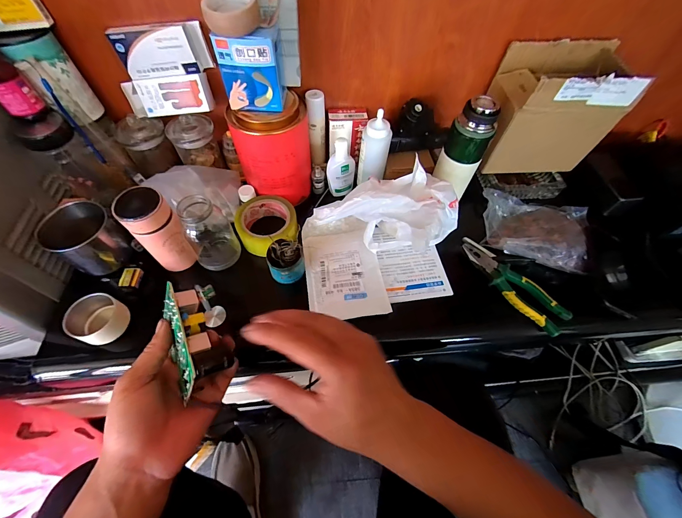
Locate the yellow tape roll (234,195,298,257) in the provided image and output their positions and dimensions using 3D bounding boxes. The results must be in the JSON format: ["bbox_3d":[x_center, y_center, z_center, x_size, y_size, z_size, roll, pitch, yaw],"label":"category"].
[{"bbox_3d":[-0.130,-0.055,0.525,0.104,0.052,0.117,-10,58,-8],"label":"yellow tape roll"}]

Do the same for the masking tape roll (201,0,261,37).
[{"bbox_3d":[-0.131,-0.298,0.353,0.062,0.032,0.062,1,57,-1],"label":"masking tape roll"}]

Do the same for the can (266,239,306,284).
[{"bbox_3d":[-0.089,0.001,0.475,0.056,0.057,0.052,1,57,-1],"label":"can"}]

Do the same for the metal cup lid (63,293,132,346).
[{"bbox_3d":[-0.356,0.090,0.432,0.066,0.054,0.063,1,57,-1],"label":"metal cup lid"}]

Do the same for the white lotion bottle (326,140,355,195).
[{"bbox_3d":[0.001,-0.169,0.557,0.053,0.108,0.026,-5,58,-5],"label":"white lotion bottle"}]

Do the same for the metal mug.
[{"bbox_3d":[-0.403,-0.034,0.473,0.084,0.100,0.080,-35,65,-21],"label":"metal mug"}]

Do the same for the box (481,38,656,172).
[{"bbox_3d":[0.379,-0.264,0.545,0.211,0.197,0.134,-10,58,-8],"label":"box"}]

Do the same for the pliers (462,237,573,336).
[{"bbox_3d":[0.284,0.041,0.500,0.050,0.024,0.198,-36,65,-21],"label":"pliers"}]

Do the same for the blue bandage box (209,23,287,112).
[{"bbox_3d":[-0.123,-0.267,0.411,0.080,0.095,0.059,-3,58,-3],"label":"blue bandage box"}]

